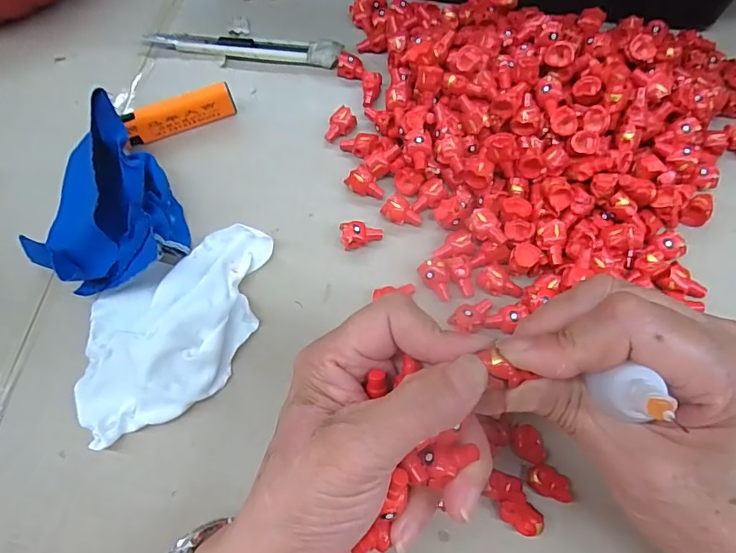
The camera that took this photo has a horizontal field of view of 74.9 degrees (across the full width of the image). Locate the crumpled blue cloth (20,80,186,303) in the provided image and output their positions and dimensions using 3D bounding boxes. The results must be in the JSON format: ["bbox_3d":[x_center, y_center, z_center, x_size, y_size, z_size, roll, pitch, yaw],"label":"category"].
[{"bbox_3d":[-0.170,-0.043,0.295,0.093,0.049,0.111,-22,68,-6],"label":"crumpled blue cloth"}]

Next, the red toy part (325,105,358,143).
[{"bbox_3d":[-0.020,-0.105,0.337,0.023,0.014,0.014,-40,71,-13],"label":"red toy part"}]

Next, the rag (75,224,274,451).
[{"bbox_3d":[-0.109,0.026,0.274,0.130,0.029,0.086,-34,69,-10],"label":"rag"}]

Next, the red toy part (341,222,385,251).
[{"bbox_3d":[-0.004,-0.026,0.300,0.026,0.015,0.015,-14,67,-2],"label":"red toy part"}]

